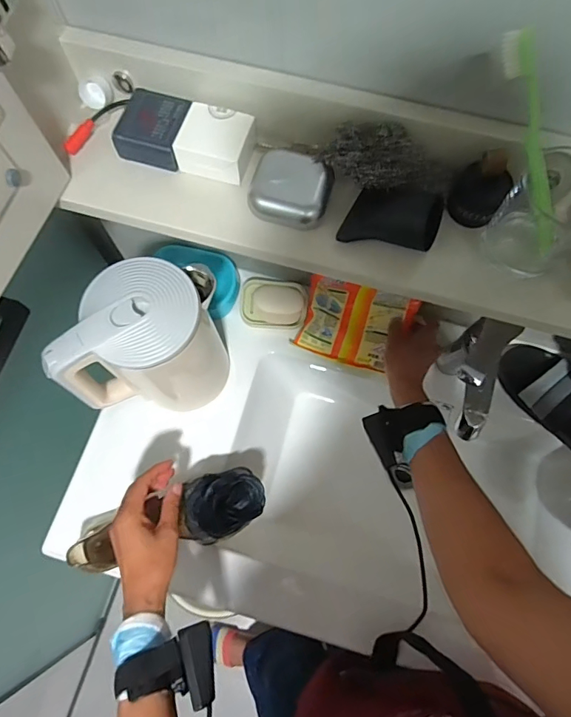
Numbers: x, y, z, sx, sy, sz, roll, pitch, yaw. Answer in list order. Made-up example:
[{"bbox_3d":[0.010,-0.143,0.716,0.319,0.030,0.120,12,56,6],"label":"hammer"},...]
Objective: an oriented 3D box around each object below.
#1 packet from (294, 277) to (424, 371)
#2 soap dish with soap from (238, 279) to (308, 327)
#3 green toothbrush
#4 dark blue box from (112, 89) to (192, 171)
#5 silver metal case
[{"bbox_3d":[0.106,-0.054,0.682,0.158,0.046,0.112,18,73,5],"label":"packet"},{"bbox_3d":[-0.018,-0.090,0.711,0.106,0.022,0.078,9,72,2],"label":"soap dish with soap"},{"bbox_3d":[0.178,-0.142,0.315,0.014,0.170,0.013,23,68,47],"label":"green toothbrush"},{"bbox_3d":[-0.123,-0.214,0.415,0.056,0.029,0.062,14,72,4],"label":"dark blue box"},{"bbox_3d":[0.005,-0.153,0.394,0.069,0.025,0.061,18,72,5],"label":"silver metal case"}]

